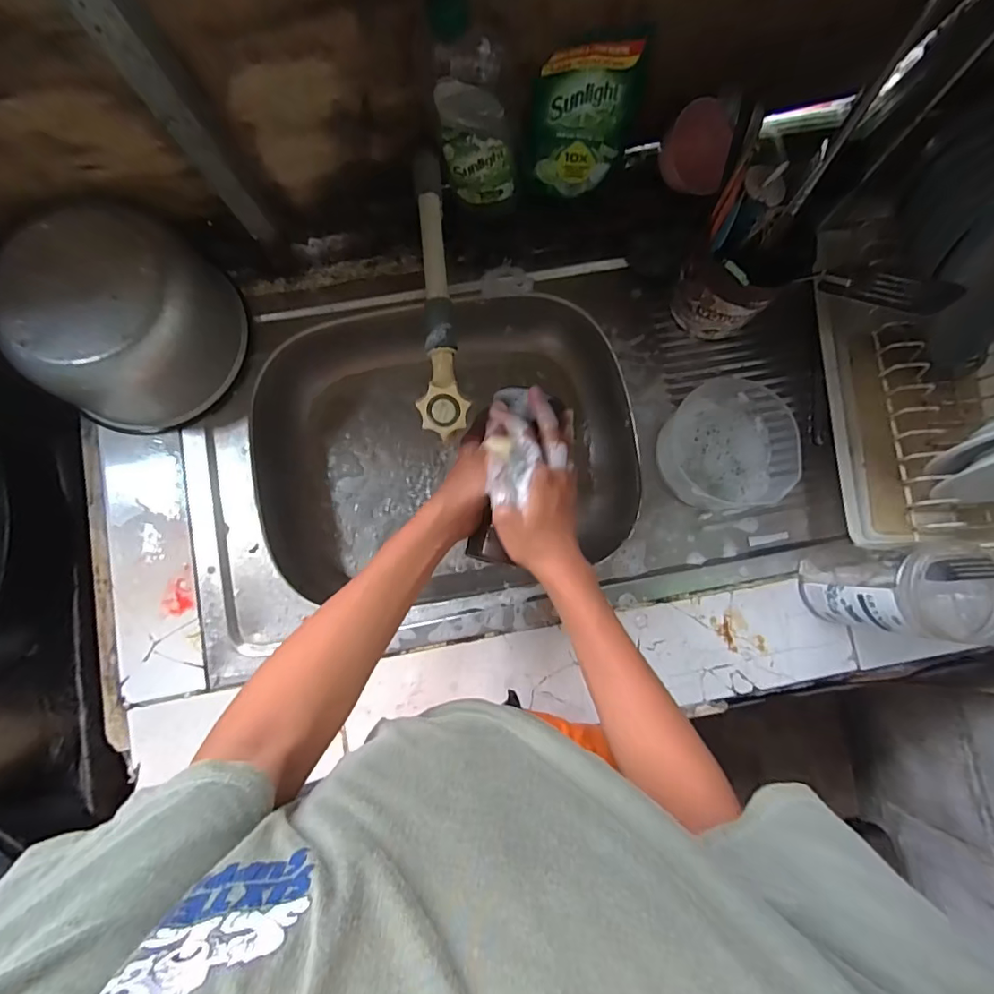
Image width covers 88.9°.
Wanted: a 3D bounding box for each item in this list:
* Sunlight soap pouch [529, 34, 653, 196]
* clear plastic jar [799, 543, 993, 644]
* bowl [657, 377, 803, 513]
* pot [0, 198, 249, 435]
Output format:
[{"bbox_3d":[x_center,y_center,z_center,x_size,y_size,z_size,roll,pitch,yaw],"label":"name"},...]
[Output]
[{"bbox_3d":[0.094,-0.412,0.564,0.108,0.165,0.034,0,82,-3],"label":"Sunlight soap pouch"},{"bbox_3d":[0.401,0.094,0.528,0.085,0.164,0.077,-3,82,-3],"label":"clear plastic jar"},{"bbox_3d":[0.281,-0.063,0.617,0.156,0.041,0.147,0,82,-3],"label":"bowl"},{"bbox_3d":[-0.405,-0.198,0.568,0.204,0.132,0.187,0,82,-3],"label":"pot"}]

